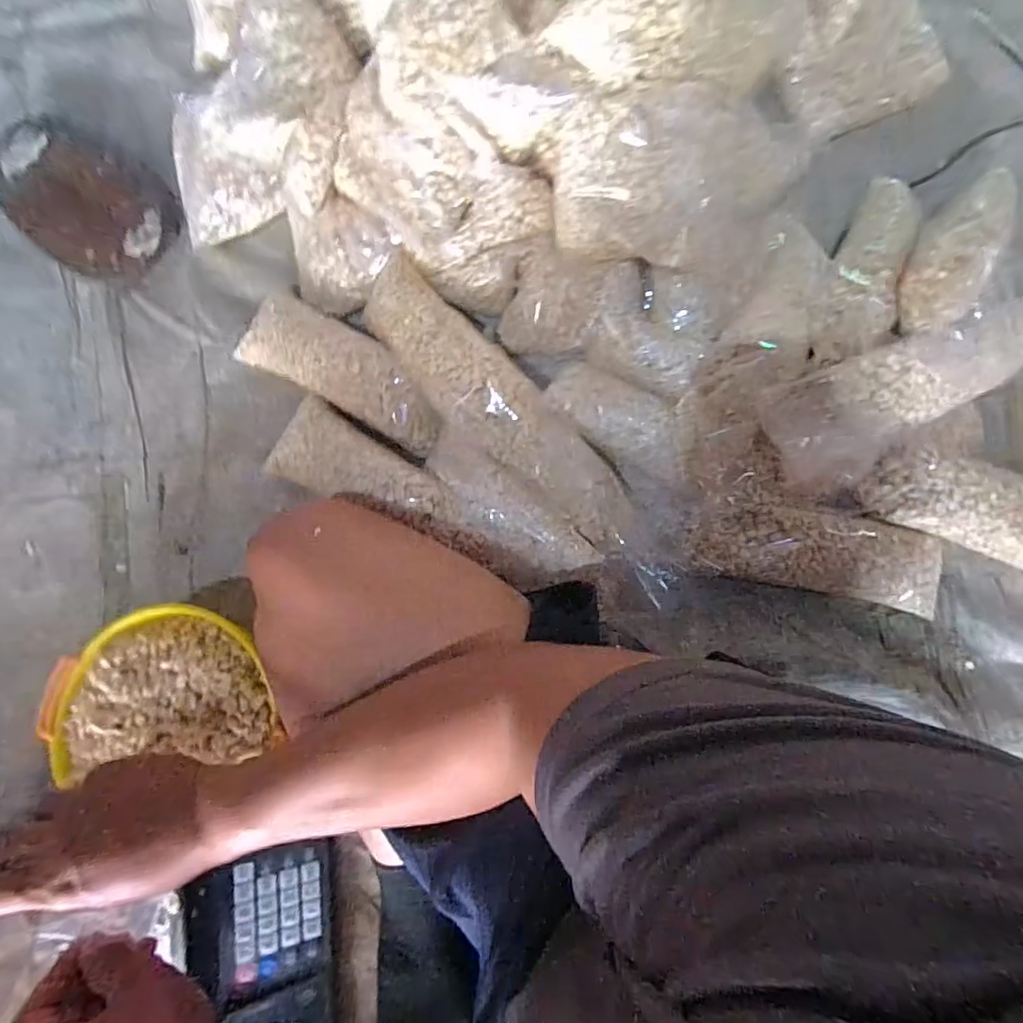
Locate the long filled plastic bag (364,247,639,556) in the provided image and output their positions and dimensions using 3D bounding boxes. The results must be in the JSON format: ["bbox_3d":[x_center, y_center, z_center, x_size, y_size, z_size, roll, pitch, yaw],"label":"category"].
[{"bbox_3d":[-0.018,-0.099,0.519,0.086,0.060,0.359,-44,84,-3],"label":"long filled plastic bag"}]

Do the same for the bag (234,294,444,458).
[{"bbox_3d":[-0.174,-0.144,0.549,0.238,0.052,0.085,31,85,5],"label":"bag"}]

